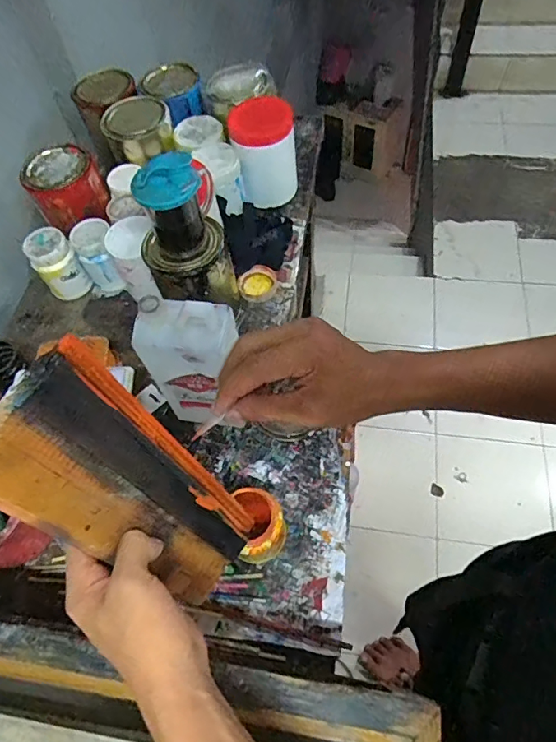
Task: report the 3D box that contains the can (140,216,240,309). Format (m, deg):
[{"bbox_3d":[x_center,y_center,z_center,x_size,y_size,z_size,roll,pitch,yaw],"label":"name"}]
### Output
[{"bbox_3d":[-0.116,-0.131,0.664,0.088,0.146,0.107,29,67,19],"label":"can"}]

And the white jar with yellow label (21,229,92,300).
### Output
[{"bbox_3d":[-0.341,-0.164,0.736,0.063,0.090,0.068,-2,61,4],"label":"white jar with yellow label"}]

